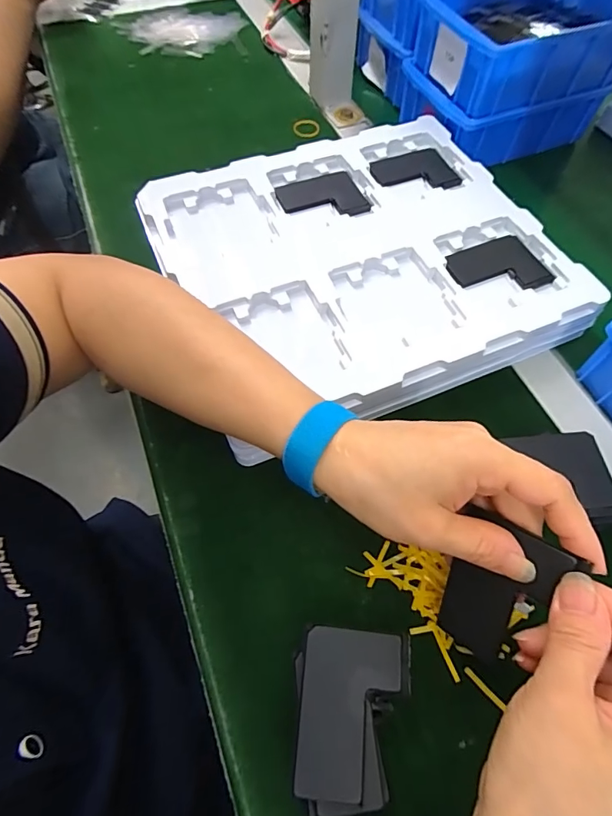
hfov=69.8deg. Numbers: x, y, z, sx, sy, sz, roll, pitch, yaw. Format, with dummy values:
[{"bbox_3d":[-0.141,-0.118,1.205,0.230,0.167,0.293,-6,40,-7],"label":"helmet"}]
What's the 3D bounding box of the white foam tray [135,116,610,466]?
[{"bbox_3d":[0.046,-0.130,0.391,0.313,0.039,0.286,-21,65,-11],"label":"white foam tray"}]

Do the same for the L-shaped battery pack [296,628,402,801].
[{"bbox_3d":[0.023,0.160,0.232,0.052,0.004,0.074,6,60,2],"label":"L-shaped battery pack"}]

